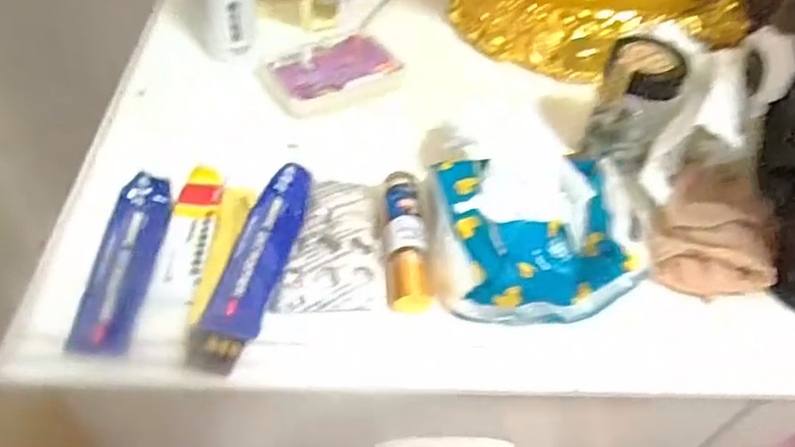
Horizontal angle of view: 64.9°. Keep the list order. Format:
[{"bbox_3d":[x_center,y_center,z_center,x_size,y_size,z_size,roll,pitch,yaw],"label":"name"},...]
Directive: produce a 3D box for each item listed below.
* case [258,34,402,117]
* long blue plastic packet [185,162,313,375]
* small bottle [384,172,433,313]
[{"bbox_3d":[-0.042,-0.102,0.423,0.087,0.014,0.061,-23,55,-24],"label":"case"},{"bbox_3d":[-0.067,0.016,0.311,0.026,0.020,0.113,15,49,6],"label":"long blue plastic packet"},{"bbox_3d":[0.003,0.006,0.331,0.021,0.015,0.087,0,49,-7],"label":"small bottle"}]

